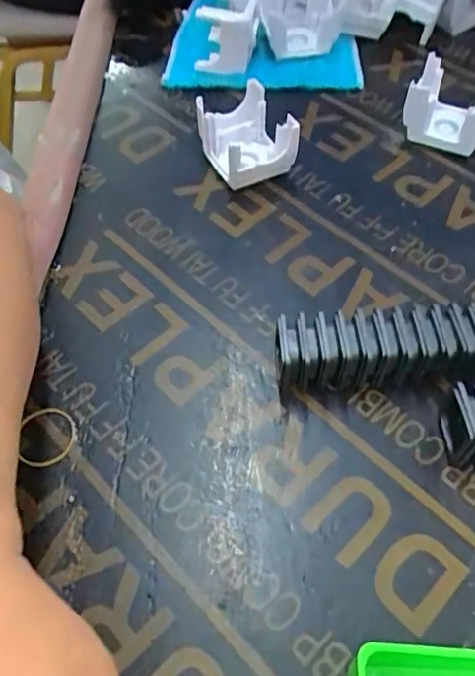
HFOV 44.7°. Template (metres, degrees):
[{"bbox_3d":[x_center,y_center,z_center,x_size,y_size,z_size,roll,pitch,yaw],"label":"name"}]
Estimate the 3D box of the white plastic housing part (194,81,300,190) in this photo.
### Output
[{"bbox_3d":[0.004,-0.125,0.363,0.041,0.044,0.061,-20,57,-13],"label":"white plastic housing part"}]

